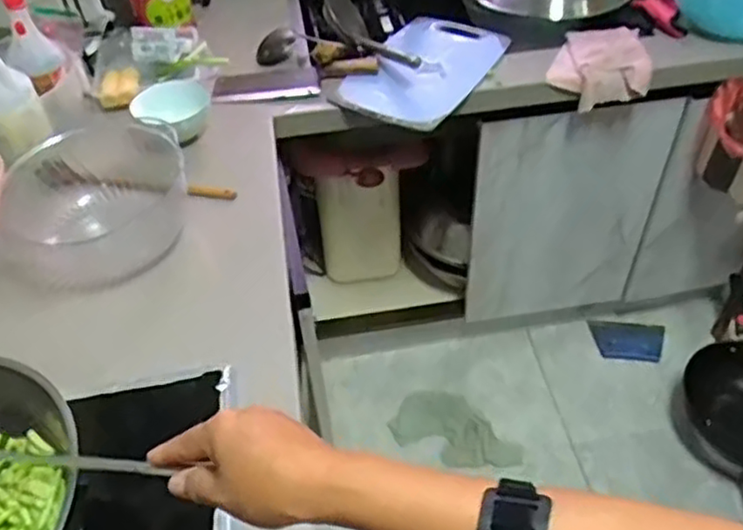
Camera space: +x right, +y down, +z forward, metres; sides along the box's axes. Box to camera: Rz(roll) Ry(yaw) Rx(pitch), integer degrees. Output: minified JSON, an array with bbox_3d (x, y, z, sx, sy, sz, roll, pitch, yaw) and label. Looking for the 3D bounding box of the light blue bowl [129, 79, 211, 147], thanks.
[{"bbox_3d":[-0.313,-0.240,1.079,0.118,0.067,0.096,-21,48,-16],"label":"light blue bowl"}]

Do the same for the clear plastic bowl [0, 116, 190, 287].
[{"bbox_3d":[-0.381,-0.094,0.943,0.244,0.108,0.249,-2,46,2],"label":"clear plastic bowl"}]

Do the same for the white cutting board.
[{"bbox_3d":[0.101,-0.361,1.219,0.220,0.019,0.372,17,50,19],"label":"white cutting board"}]

